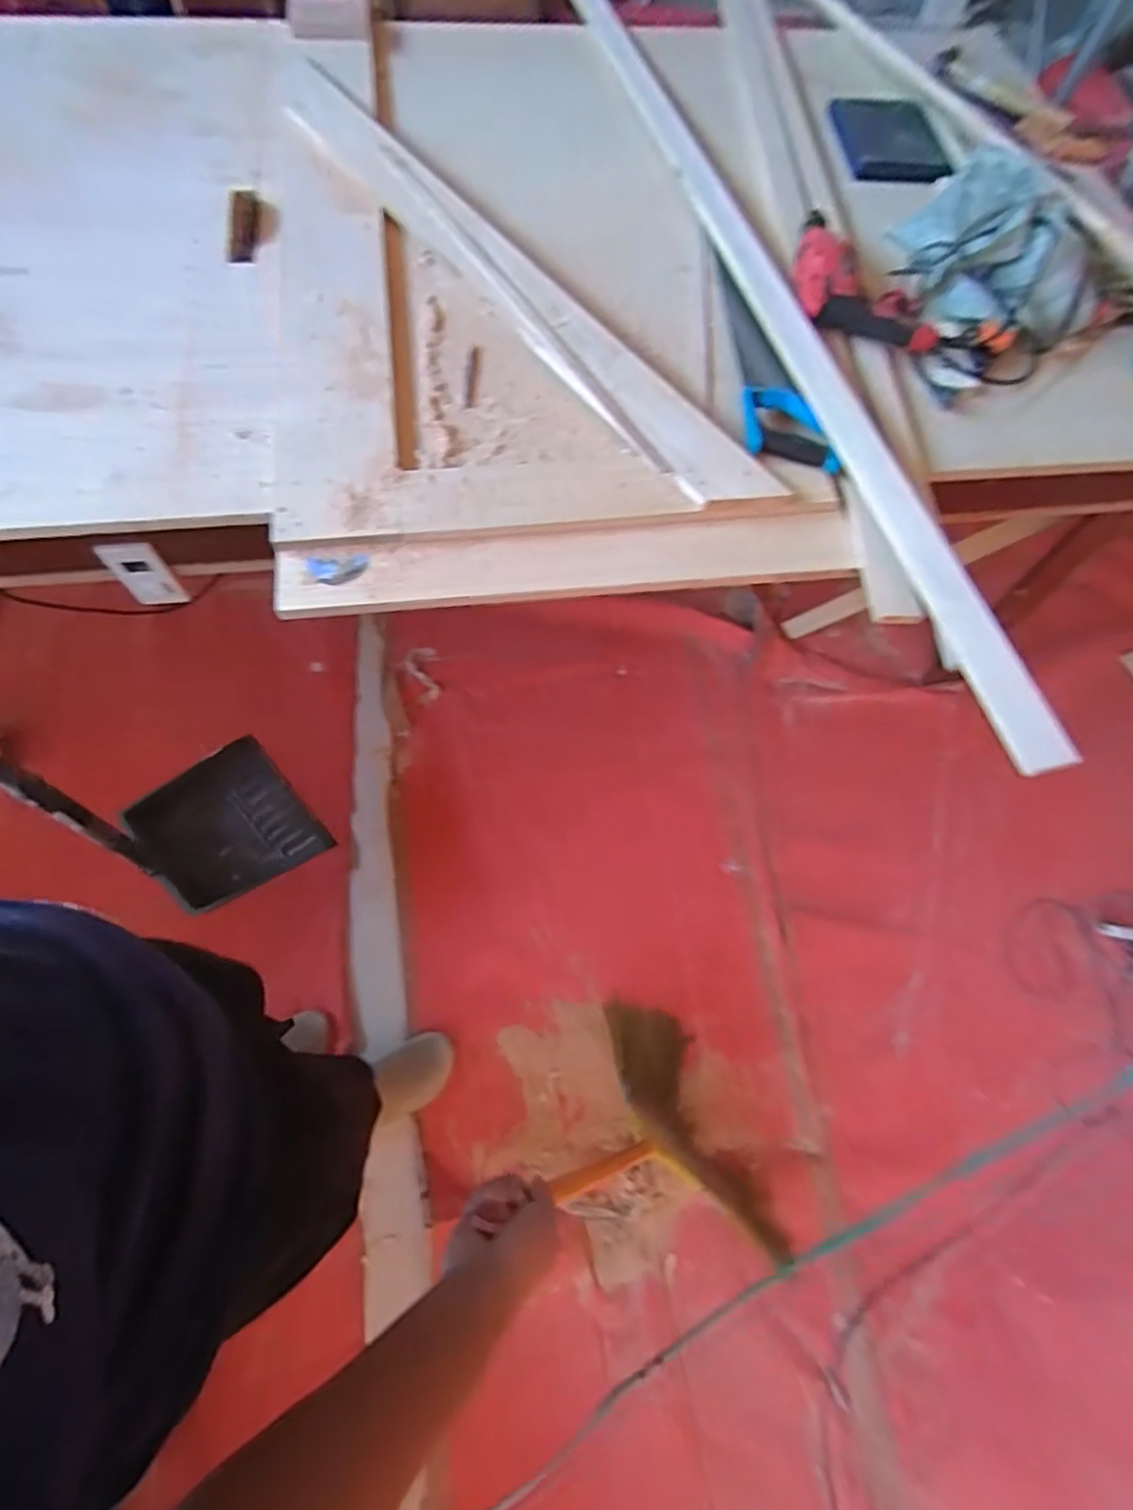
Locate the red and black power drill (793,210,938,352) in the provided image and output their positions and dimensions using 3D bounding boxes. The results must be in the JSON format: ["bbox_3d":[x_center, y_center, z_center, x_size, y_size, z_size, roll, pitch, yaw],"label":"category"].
[{"bbox_3d":[0.446,-0.698,0.975,0.233,0.070,0.203,18,69,7],"label":"red and black power drill"}]

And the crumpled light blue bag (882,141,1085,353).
[{"bbox_3d":[0.659,-0.779,1.003,0.207,0.101,0.338,-9,68,-8],"label":"crumpled light blue bag"}]

